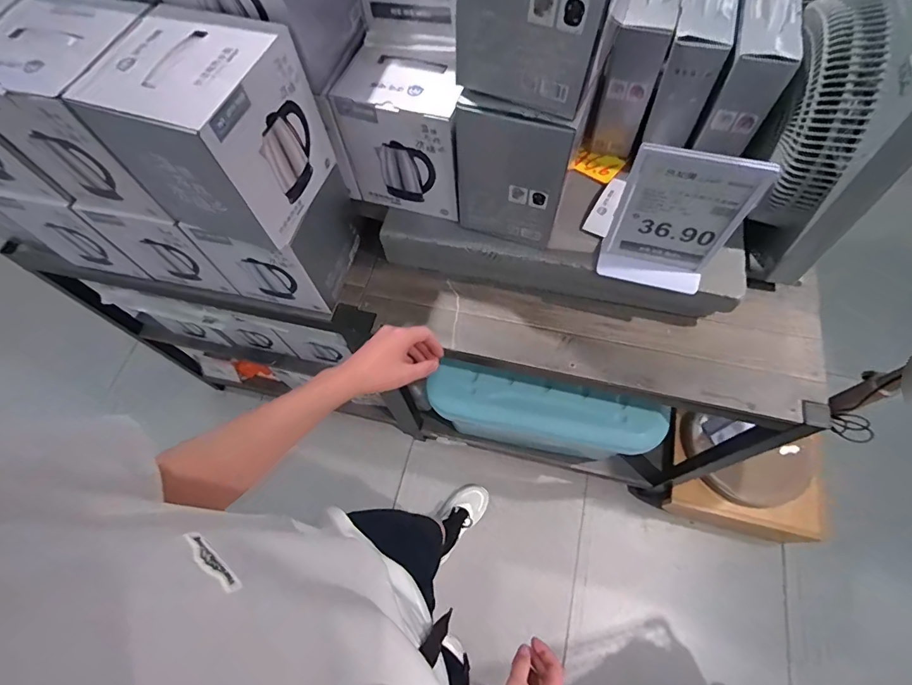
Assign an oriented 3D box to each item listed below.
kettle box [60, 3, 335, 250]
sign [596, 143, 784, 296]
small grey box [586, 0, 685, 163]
[{"bbox_3d":[-0.313,-0.273,0.592,0.187,0.205,0.183,16,67,11],"label":"kettle box"},{"bbox_3d":[0.297,-0.157,0.617,0.153,0.223,0.037,14,67,10],"label":"sign"},{"bbox_3d":[0.294,-0.465,0.737,0.079,0.229,0.175,14,67,10],"label":"small grey box"}]

